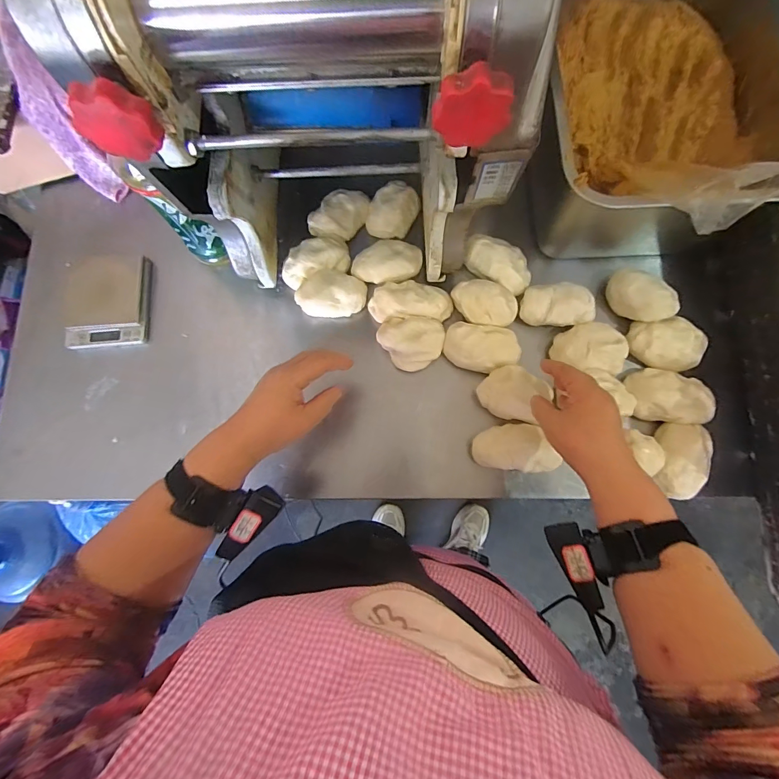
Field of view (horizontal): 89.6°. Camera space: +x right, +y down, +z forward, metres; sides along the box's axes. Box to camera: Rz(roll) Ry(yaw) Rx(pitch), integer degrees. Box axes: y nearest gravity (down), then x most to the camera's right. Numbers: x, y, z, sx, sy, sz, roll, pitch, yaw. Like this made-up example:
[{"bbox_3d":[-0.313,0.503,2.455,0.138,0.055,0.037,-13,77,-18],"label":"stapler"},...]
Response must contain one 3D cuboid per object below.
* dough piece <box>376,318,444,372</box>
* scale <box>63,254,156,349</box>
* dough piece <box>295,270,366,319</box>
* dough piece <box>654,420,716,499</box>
[{"bbox_3d":[0.027,-0.060,0.496,0.082,0.035,0.065,7,79,2],"label":"dough piece"},{"bbox_3d":[-0.384,-0.122,0.536,0.106,0.024,0.131,-6,79,0],"label":"scale"},{"bbox_3d":[-0.075,-0.123,0.516,0.089,0.044,0.061,-2,79,0],"label":"dough piece"},{"bbox_3d":[0.350,0.085,0.465,0.055,0.031,0.086,13,79,3],"label":"dough piece"}]

